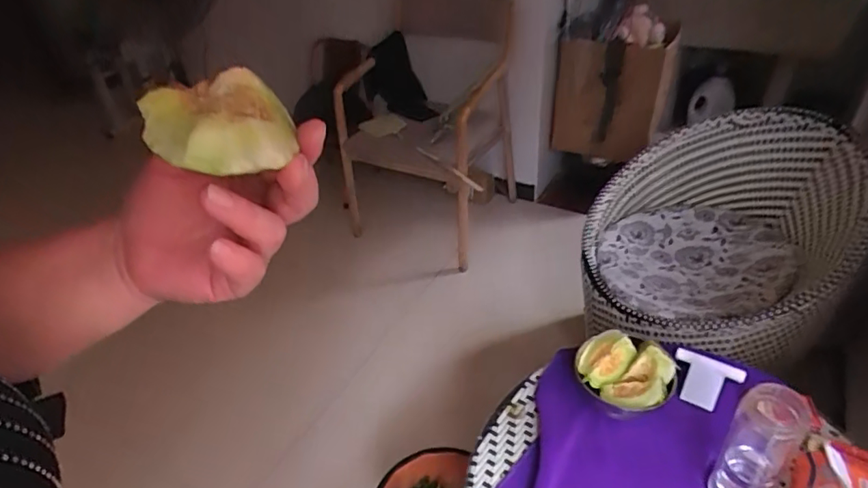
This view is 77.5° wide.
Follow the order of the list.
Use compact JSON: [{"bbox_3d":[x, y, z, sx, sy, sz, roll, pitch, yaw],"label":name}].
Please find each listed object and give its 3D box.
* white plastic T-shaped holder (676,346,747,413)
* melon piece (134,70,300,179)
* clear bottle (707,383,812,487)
[{"bbox_3d":[0.417,0.215,0.841,0.095,0.080,0.009,23,17,28],"label":"white plastic T-shaped holder"},{"bbox_3d":[-0.100,-0.056,0.251,0.061,0.029,0.052,-14,39,-11],"label":"melon piece"},{"bbox_3d":[0.405,0.269,0.686,0.072,0.229,0.069,-3,38,3],"label":"clear bottle"}]

